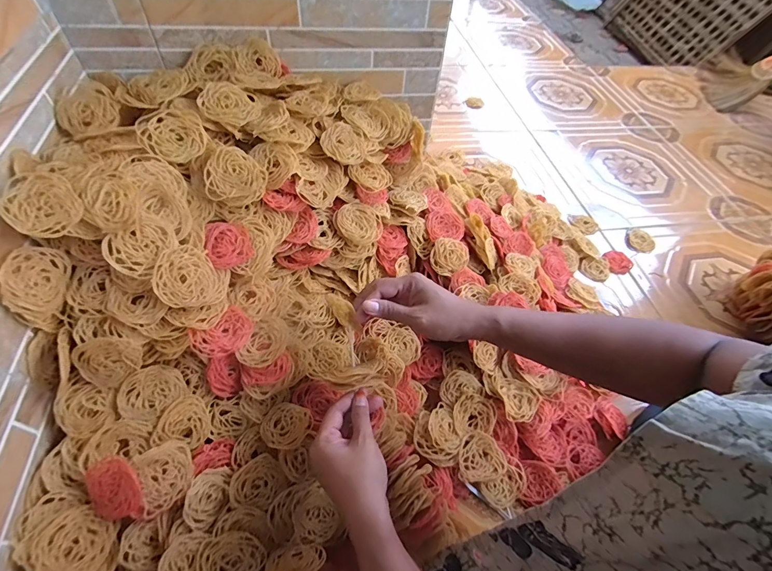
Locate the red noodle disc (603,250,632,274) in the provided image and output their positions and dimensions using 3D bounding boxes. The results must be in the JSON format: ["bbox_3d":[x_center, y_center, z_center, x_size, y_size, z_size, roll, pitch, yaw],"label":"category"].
[{"bbox_3d":[0.472,-0.049,0.757,0.055,0.009,0.058,3,53,-4],"label":"red noodle disc"}]

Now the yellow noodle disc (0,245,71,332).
[{"bbox_3d":[-0.334,0.000,0.359,0.026,0.065,0.065,1,53,-5],"label":"yellow noodle disc"}]

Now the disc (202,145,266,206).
[{"bbox_3d":[-0.176,-0.127,0.432,0.066,0.019,0.065,1,86,-18],"label":"disc"}]

